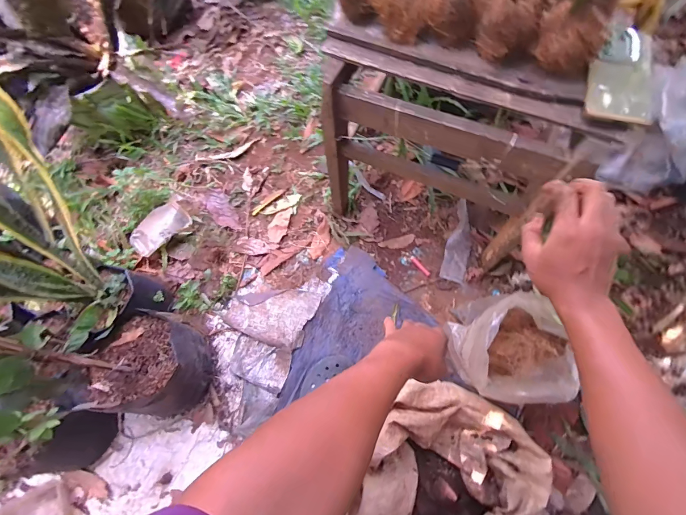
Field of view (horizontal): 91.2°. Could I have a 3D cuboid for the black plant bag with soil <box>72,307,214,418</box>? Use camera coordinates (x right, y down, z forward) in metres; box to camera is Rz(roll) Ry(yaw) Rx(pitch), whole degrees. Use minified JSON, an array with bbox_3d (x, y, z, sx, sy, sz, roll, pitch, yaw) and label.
[{"bbox_3d":[-0.387,0.223,0.702,0.178,0.173,0.196,11,68,6],"label":"black plant bag with soil"}]

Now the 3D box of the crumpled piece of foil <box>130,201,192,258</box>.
[{"bbox_3d":[-0.485,-0.075,0.889,0.091,0.050,0.155,38,73,16],"label":"crumpled piece of foil"}]

